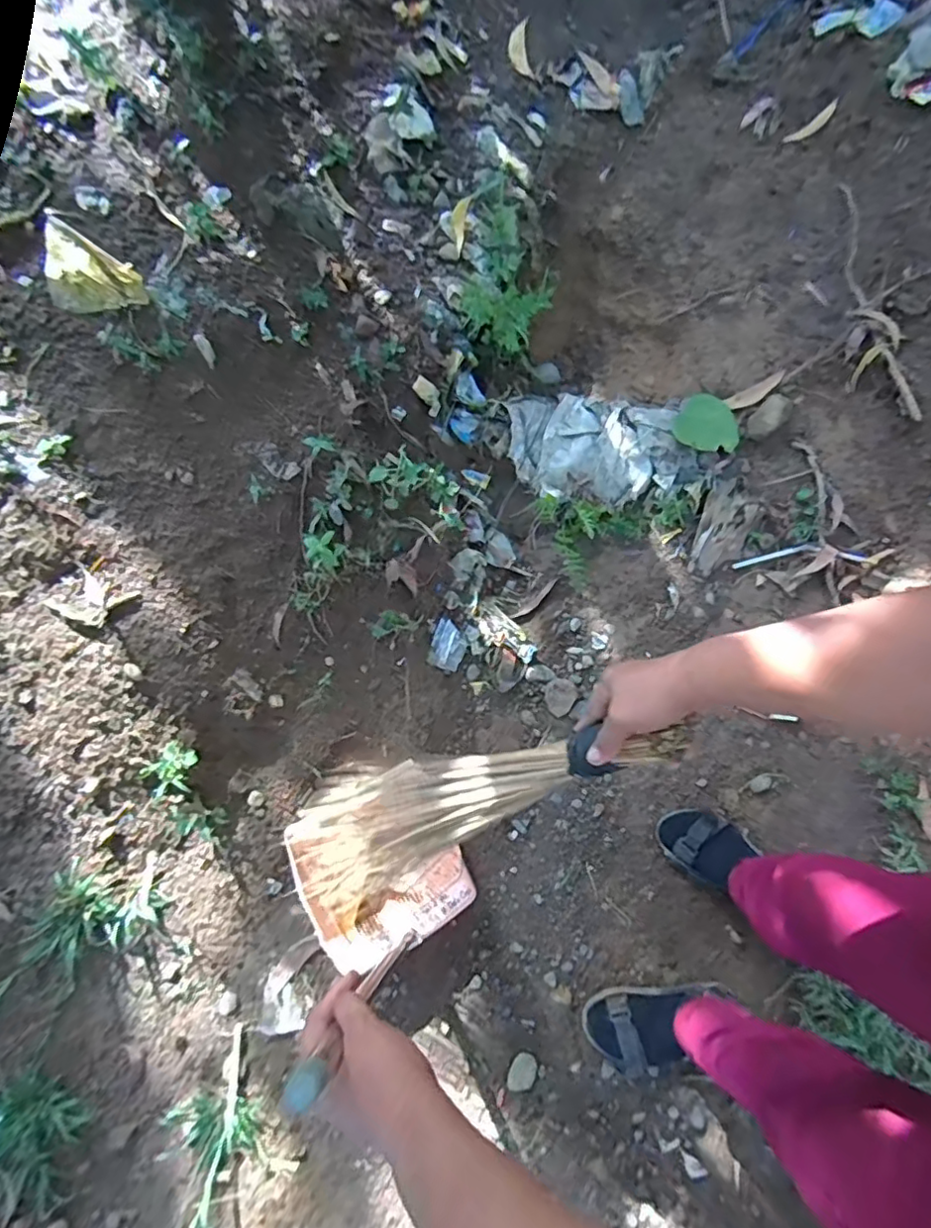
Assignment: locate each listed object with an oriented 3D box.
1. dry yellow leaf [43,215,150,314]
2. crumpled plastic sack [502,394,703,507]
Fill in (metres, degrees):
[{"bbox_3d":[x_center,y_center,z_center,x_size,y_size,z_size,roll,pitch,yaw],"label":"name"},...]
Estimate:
[{"bbox_3d":[-0.644,-0.569,1.011,0.220,0.020,0.122,32,77,10],"label":"dry yellow leaf"},{"bbox_3d":[0.272,-0.343,1.214,0.368,0.054,0.235,7,74,3],"label":"crumpled plastic sack"}]

